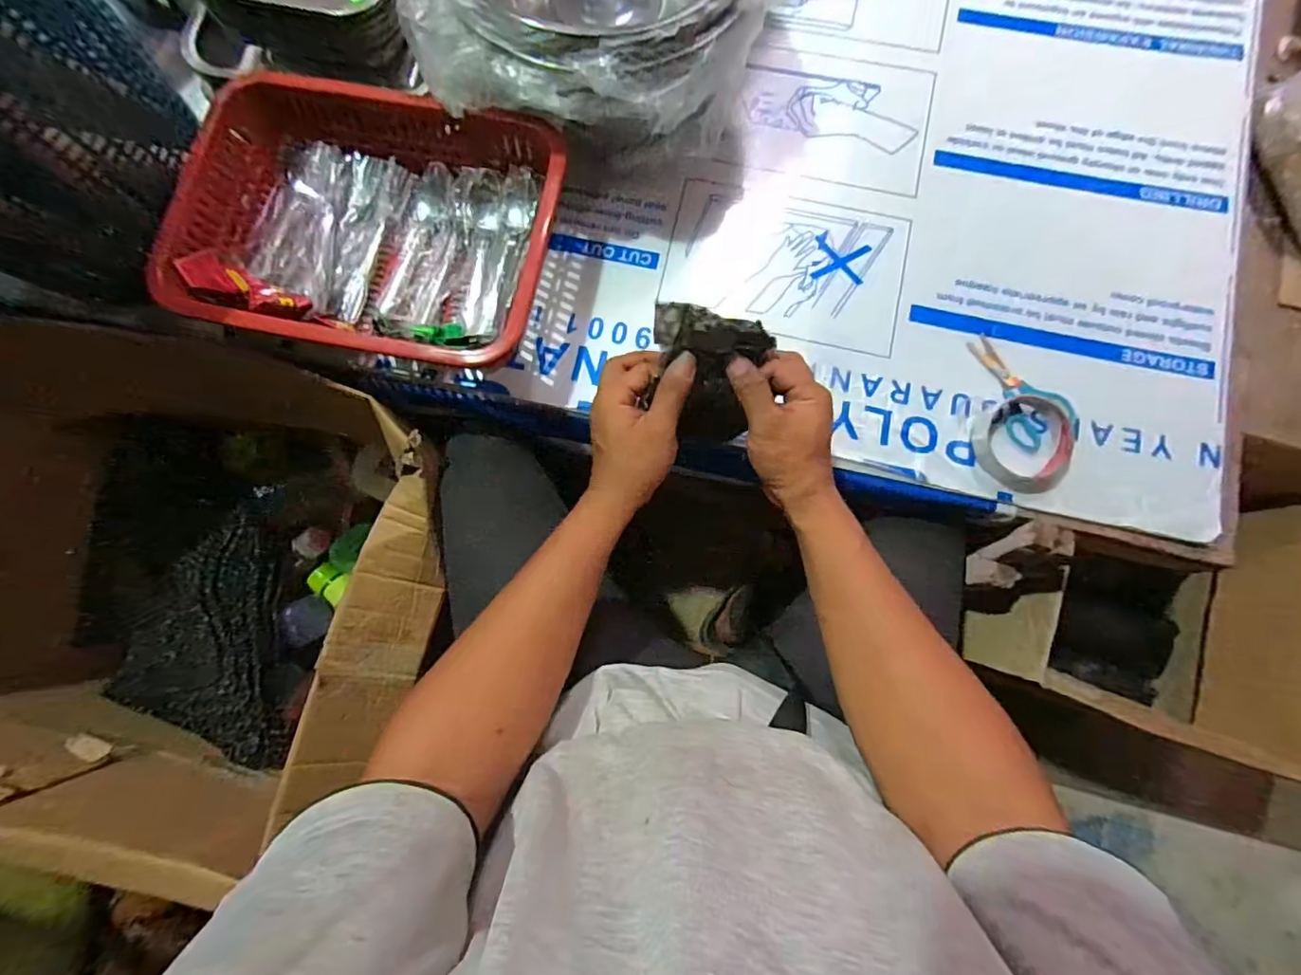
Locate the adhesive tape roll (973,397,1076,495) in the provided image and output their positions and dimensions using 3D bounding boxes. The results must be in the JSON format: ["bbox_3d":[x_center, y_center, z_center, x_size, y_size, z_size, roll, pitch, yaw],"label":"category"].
[{"bbox_3d":[0.364,-0.040,0.541,0.087,0.016,0.094,0,83,2],"label":"adhesive tape roll"}]

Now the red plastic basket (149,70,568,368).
[{"bbox_3d":[-0.265,-0.256,0.546,0.343,0.082,0.267,14,84,3],"label":"red plastic basket"}]

